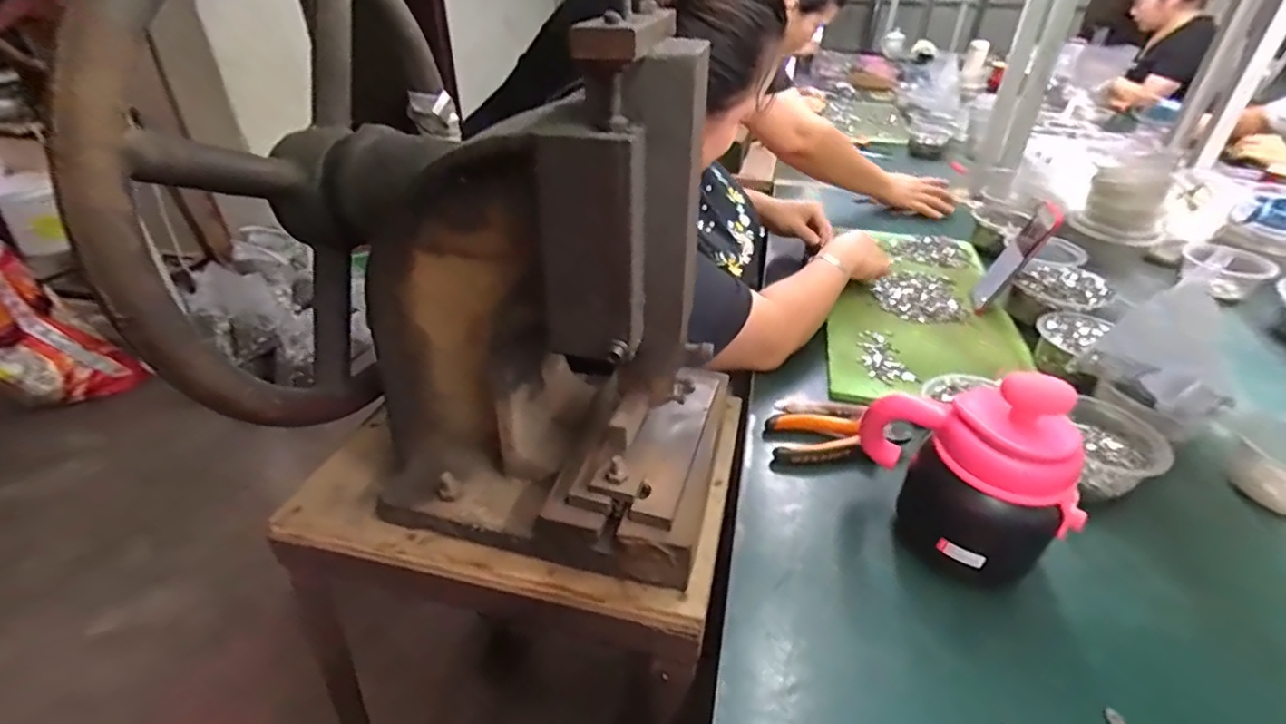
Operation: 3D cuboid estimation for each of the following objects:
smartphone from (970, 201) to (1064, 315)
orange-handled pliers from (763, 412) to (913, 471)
[{"bbox_3d":[0.533,-0.146,0.848,0.015,0.166,0.074,23,41,0],"label":"smartphone"},{"bbox_3d":[0.213,0.076,0.635,0.152,0.032,0.061,1,34,-2],"label":"orange-handled pliers"}]

